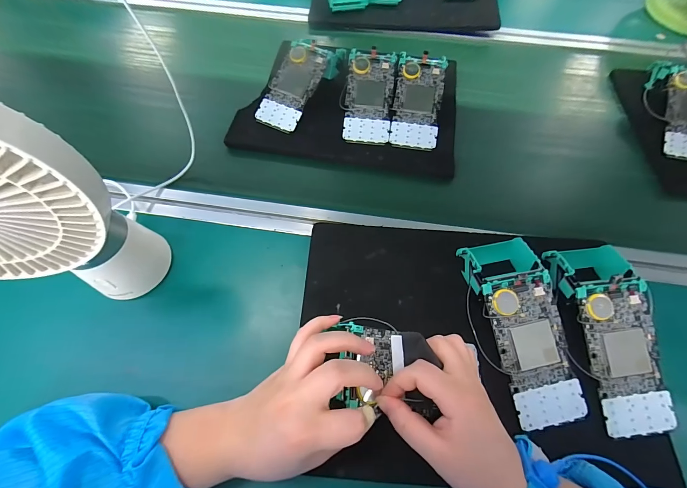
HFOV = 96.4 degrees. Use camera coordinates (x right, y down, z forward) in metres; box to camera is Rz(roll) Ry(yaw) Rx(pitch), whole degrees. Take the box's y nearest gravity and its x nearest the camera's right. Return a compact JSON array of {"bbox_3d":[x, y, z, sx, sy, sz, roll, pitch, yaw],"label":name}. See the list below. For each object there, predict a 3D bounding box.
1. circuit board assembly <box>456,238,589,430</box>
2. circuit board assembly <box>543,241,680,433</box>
[{"bbox_3d":[0.174,0.077,0.299,0.072,0.045,0.172,-9,63,-3],"label":"circuit board assembly"},{"bbox_3d":[0.263,0.084,0.307,0.069,0.059,0.182,-7,63,-2],"label":"circuit board assembly"}]

